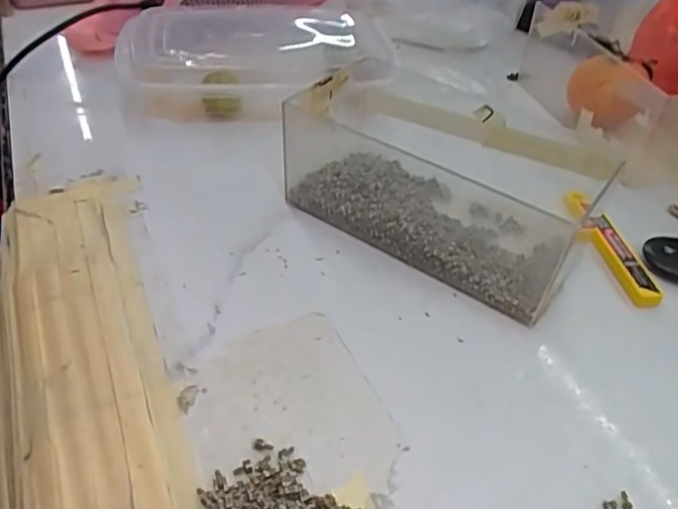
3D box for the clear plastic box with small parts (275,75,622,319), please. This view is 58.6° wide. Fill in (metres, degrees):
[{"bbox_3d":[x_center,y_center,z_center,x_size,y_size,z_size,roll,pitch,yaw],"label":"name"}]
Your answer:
[{"bbox_3d":[0.063,-0.049,0.373,0.176,0.065,0.106,28,46,24],"label":"clear plastic box with small parts"}]

